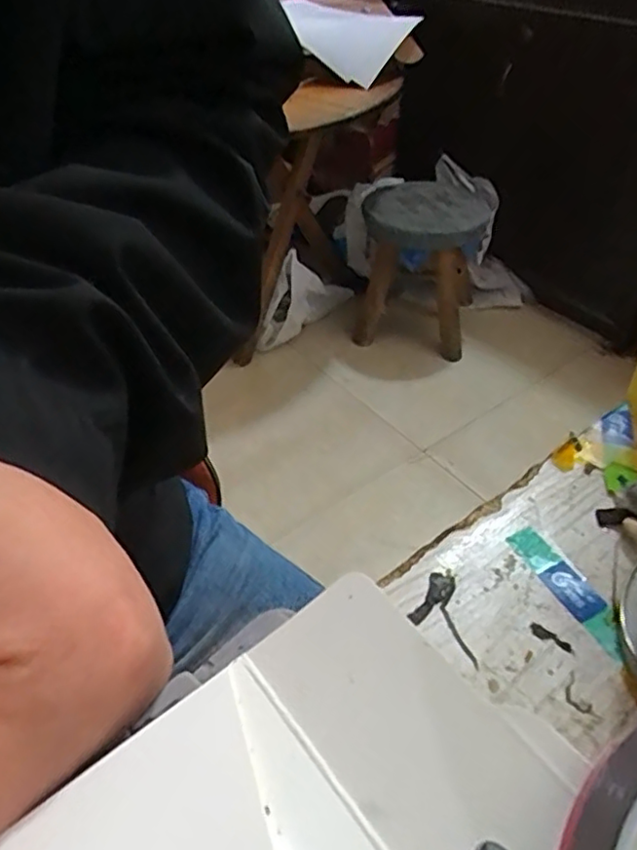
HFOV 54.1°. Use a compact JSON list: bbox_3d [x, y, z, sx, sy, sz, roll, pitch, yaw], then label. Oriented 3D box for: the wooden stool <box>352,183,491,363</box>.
[{"bbox_3d":[0.251,-0.396,1.516,0.272,0.312,0.293,9,44,11],"label":"wooden stool"}]

